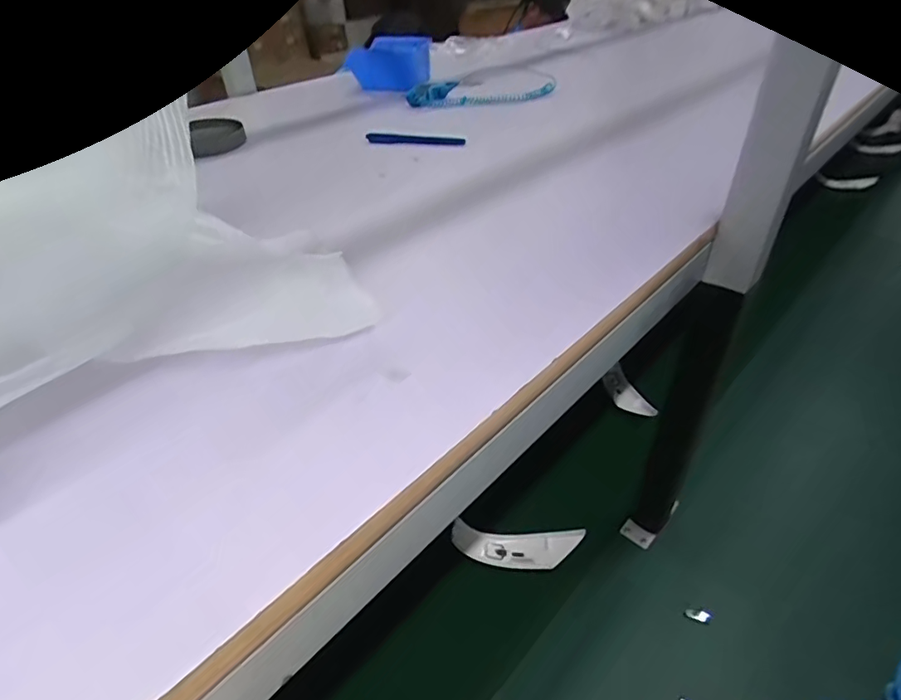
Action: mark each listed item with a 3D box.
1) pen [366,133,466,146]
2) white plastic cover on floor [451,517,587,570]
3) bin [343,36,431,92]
[{"bbox_3d":[-0.047,-0.280,0.690,0.131,0.015,0.016,1,37,3],"label":"pen"},{"bbox_3d":[0.094,0.271,0.721,0.179,0.045,0.049,1,37,3],"label":"white plastic cover on floor"},{"bbox_3d":[-0.109,-0.511,0.919,0.125,0.064,0.110,11,39,16],"label":"bin"}]

